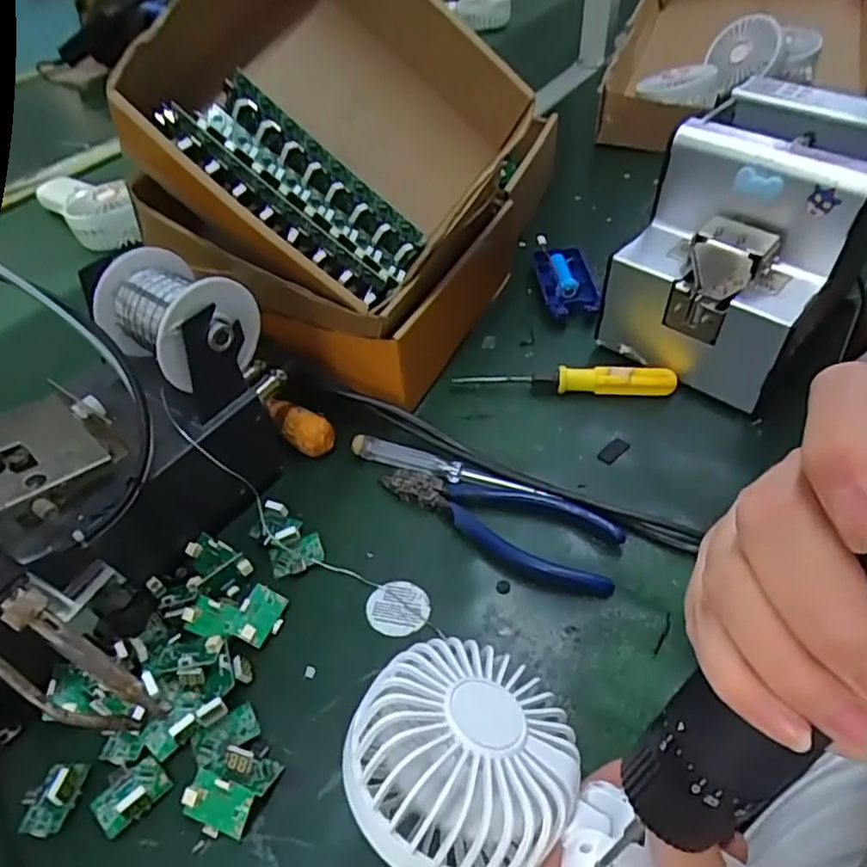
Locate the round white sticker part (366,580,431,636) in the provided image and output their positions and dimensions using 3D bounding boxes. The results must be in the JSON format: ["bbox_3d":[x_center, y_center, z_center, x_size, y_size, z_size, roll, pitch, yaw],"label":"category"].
[{"bbox_3d":[-0.020,0.095,0.356,0.034,0.004,0.032,-3,46,3],"label":"round white sticker part"}]

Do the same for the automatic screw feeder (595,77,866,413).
[{"bbox_3d":[0.229,-0.134,0.459,0.140,0.150,0.176,28,54,28],"label":"automatic screw feeder"}]

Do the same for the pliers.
[{"bbox_3d":[0.039,0.049,0.389,0.147,0.013,0.052,19,51,22],"label":"pliers"}]

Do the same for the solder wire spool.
[{"bbox_3d":[-0.143,-0.062,0.365,0.077,0.062,0.063,27,54,27],"label":"solder wire spool"}]

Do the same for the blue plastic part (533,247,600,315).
[{"bbox_3d":[0.112,-0.129,0.552,0.043,0.017,0.084,-5,46,1],"label":"blue plastic part"}]

